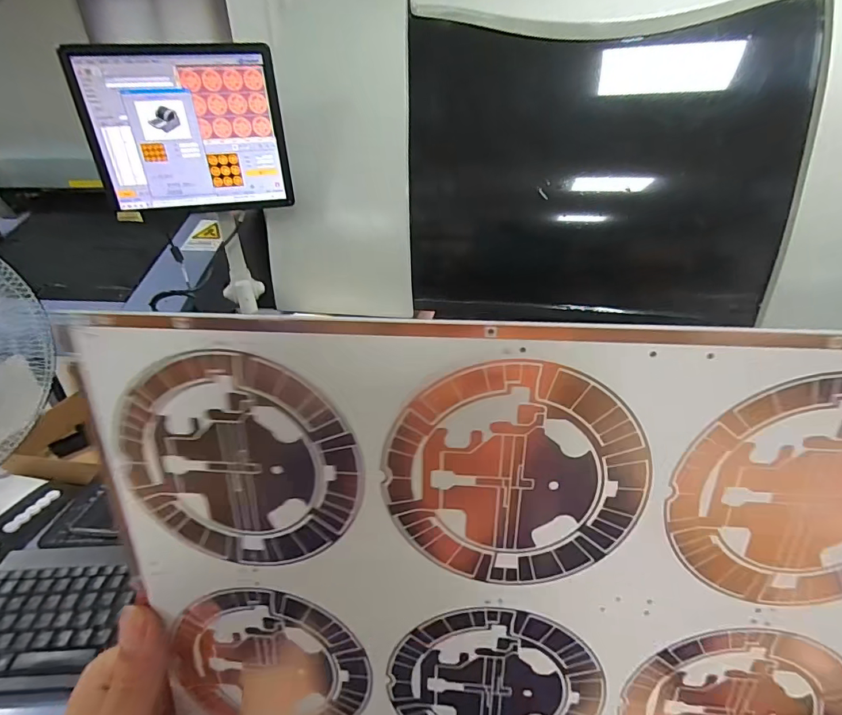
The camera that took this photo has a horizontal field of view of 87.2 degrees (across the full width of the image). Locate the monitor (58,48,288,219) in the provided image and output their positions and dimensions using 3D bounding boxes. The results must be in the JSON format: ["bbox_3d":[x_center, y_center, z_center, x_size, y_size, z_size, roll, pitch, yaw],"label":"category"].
[{"bbox_3d":[-0.479,-0.462,0.920,0.375,0.293,0.054,-9,29,-13],"label":"monitor"}]

